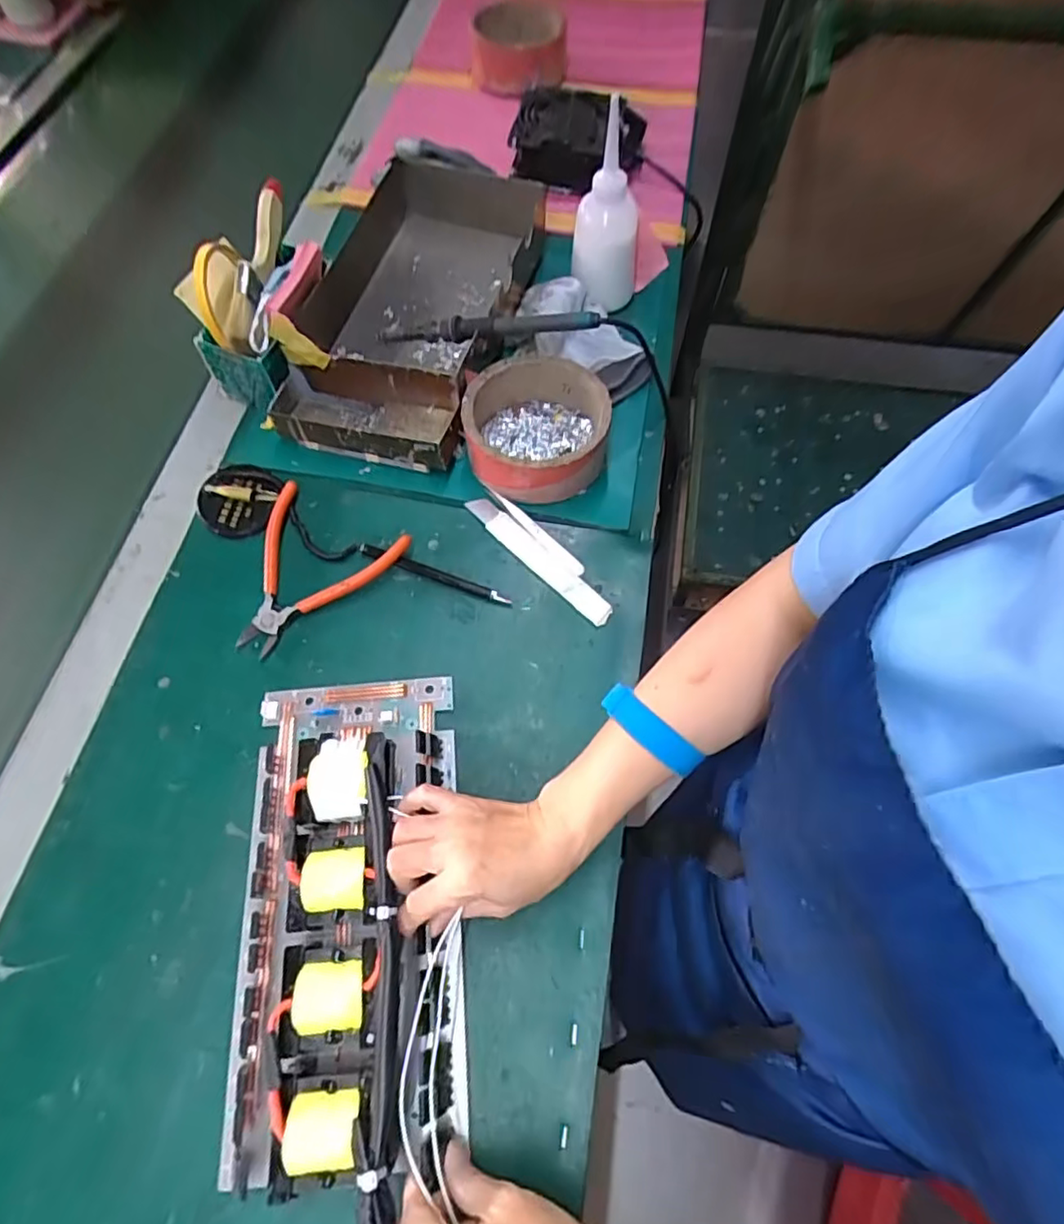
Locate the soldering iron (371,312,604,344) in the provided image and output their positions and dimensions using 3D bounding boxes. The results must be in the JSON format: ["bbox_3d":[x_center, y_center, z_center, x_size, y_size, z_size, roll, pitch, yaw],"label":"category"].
[{"bbox_3d":[-0.041,-0.243,0.532,0.199,0.024,0.015,3,65,16],"label":"soldering iron"}]

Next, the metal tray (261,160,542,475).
[{"bbox_3d":[-0.105,-0.294,0.585,0.165,0.062,0.322,16,67,7],"label":"metal tray"}]

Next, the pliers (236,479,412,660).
[{"bbox_3d":[-0.191,-0.051,0.506,0.147,0.019,0.118,-35,70,-15],"label":"pliers"}]

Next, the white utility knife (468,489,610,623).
[{"bbox_3d":[0.008,-0.050,0.515,0.030,0.010,0.154,-41,72,-17],"label":"white utility knife"}]

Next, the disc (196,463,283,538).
[{"bbox_3d":[-0.250,-0.099,0.529,0.065,0.017,0.068,0,66,0],"label":"disc"}]

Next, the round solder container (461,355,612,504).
[{"bbox_3d":[0.003,-0.158,0.533,0.116,0.052,0.114,0,66,0],"label":"round solder container"}]

